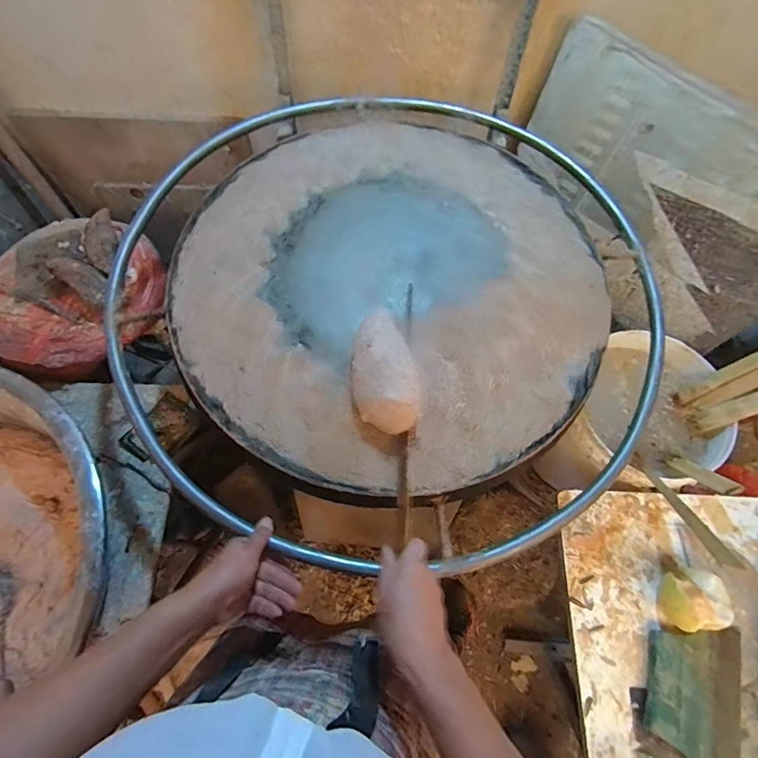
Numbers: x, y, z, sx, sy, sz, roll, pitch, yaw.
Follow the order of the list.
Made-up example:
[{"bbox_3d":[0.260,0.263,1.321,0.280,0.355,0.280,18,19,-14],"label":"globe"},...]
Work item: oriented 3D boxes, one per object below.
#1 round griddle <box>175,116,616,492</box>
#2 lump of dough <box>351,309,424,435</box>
[{"bbox_3d":[0.015,-0.146,0.629,0.602,0.046,0.601,0,64,-1],"label":"round griddle"},{"bbox_3d":[0.004,-0.018,0.548,0.084,0.054,0.183,-9,65,-5],"label":"lump of dough"}]

